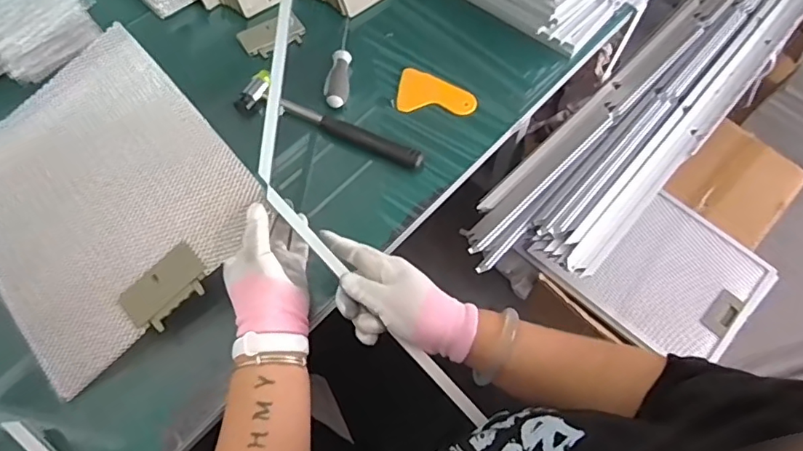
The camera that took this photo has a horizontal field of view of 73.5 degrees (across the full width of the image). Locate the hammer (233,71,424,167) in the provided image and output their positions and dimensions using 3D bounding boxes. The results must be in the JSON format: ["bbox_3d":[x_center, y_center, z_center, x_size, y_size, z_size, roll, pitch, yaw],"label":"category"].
[{"bbox_3d":[-0.088,-0.124,0.661,0.244,0.029,0.053,22,64,11],"label":"hammer"}]

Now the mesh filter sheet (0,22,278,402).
[{"bbox_3d":[-0.328,-0.036,0.580,0.271,0.012,0.318,-41,73,-5],"label":"mesh filter sheet"}]

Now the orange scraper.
[{"bbox_3d":[0.047,-0.174,0.702,0.103,0.008,0.060,7,74,10],"label":"orange scraper"}]

